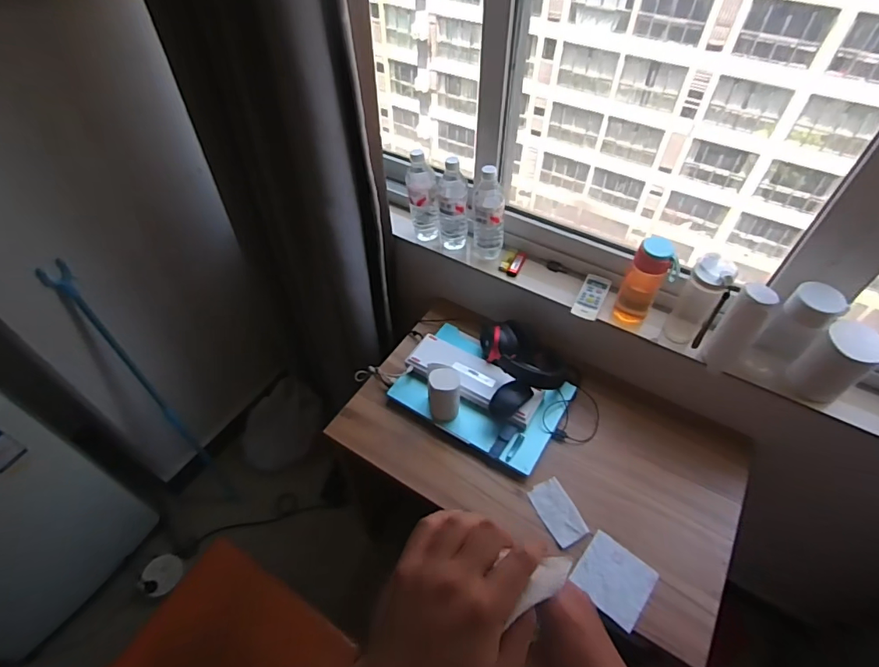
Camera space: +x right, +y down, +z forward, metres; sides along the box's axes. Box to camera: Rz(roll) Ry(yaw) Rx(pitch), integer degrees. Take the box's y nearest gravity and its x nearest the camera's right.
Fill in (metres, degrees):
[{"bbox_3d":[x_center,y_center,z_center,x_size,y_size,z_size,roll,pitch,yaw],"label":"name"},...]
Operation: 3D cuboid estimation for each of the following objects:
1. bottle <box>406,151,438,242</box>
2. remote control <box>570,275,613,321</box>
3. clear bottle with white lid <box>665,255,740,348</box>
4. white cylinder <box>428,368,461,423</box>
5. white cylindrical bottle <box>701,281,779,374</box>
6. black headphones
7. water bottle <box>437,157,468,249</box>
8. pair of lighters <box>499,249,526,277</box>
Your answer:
[{"bbox_3d":[-0.042,-0.327,1.139,0.072,0.220,0.057,-5,51,-4],"label":"bottle"},{"bbox_3d":[0.342,-0.079,1.057,0.058,0.027,0.126,22,54,18],"label":"remote control"},{"bbox_3d":[0.504,-0.058,0.915,0.079,0.208,0.057,29,56,22],"label":"clear bottle with white lid"},{"bbox_3d":[0.011,0.131,0.996,0.064,0.120,0.060,-1,51,0],"label":"white cylinder"},{"bbox_3d":[0.568,-0.008,0.893,0.070,0.167,0.081,37,59,26],"label":"white cylindrical bottle"},{"bbox_3d":[0.198,0.077,1.067,0.191,0.083,0.245,-2,51,-2],"label":"black headphones"},{"bbox_3d":[0.032,-0.298,1.104,0.070,0.234,0.056,-1,51,0],"label":"water bottle"},{"bbox_3d":[0.179,-0.174,1.143,0.054,0.028,0.077,14,52,11],"label":"pair of lighters"}]

